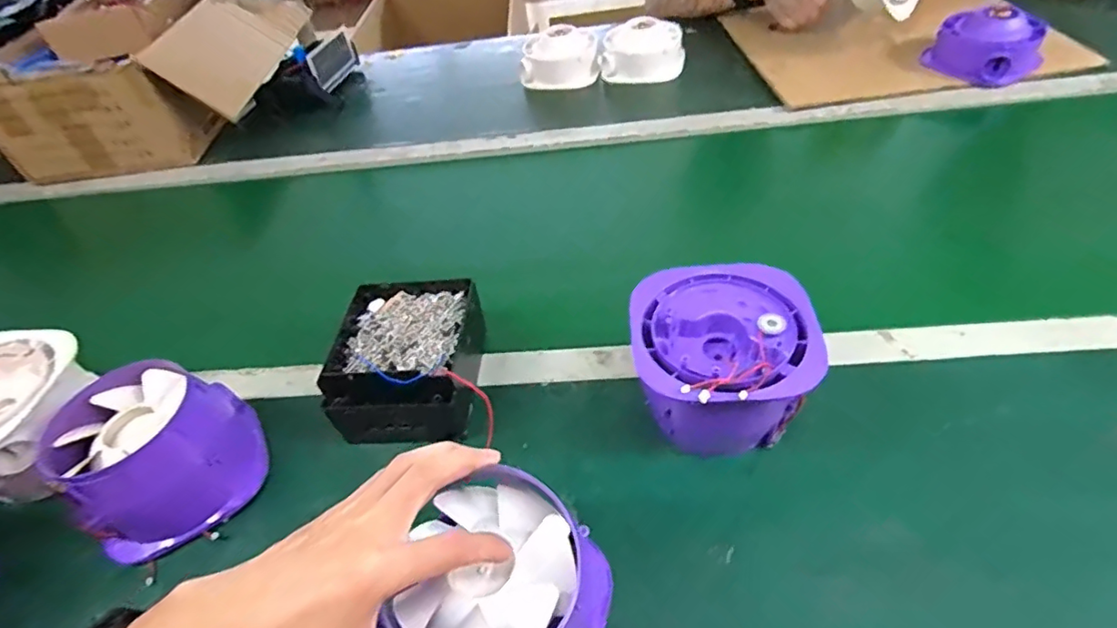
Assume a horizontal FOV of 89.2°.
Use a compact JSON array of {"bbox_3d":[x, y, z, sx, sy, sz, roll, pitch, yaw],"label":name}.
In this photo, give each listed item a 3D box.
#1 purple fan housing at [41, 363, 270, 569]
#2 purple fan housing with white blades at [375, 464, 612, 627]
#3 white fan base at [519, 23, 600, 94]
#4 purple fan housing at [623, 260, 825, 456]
[{"bbox_3d":[-0.339,0.118,0.481,0.135,0.096,0.131,-33,50,-21],"label":"purple fan housing"},{"bbox_3d":[-0.033,0.180,0.361,0.114,0.085,0.136,12,48,18],"label":"purple fan housing with white blades"},{"bbox_3d":[-0.001,-0.440,0.975,0.137,0.074,0.095,-7,46,3],"label":"white fan base"},{"bbox_3d":[0.130,0.043,0.472,0.136,0.105,0.141,-4,46,5],"label":"purple fan housing"}]

